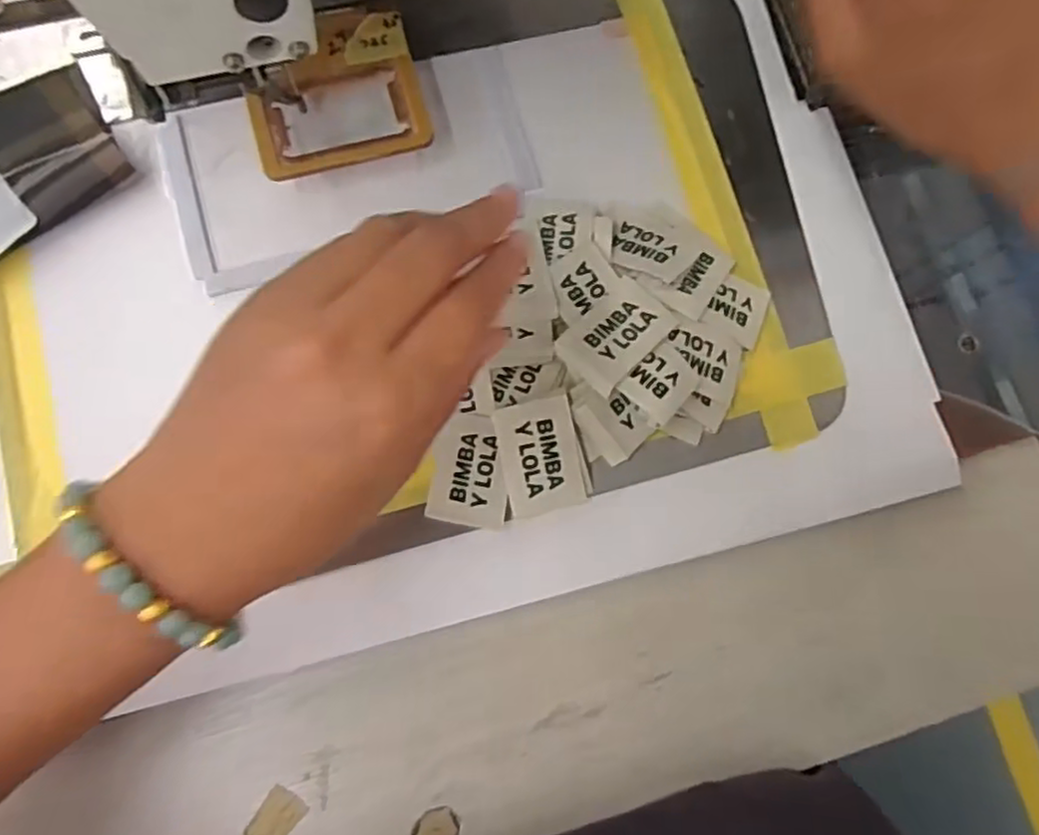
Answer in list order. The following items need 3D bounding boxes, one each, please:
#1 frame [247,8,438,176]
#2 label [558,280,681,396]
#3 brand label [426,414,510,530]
[{"bbox_3d":[-0.088,-0.156,0.326,0.081,0.010,0.073,-16,84,-7],"label":"frame"},{"bbox_3d":[0.044,-0.038,0.310,0.034,0.006,0.051,39,72,18],"label":"label"},{"bbox_3d":[-0.021,0.023,0.304,0.034,0.004,0.048,10,75,-8],"label":"brand label"}]

